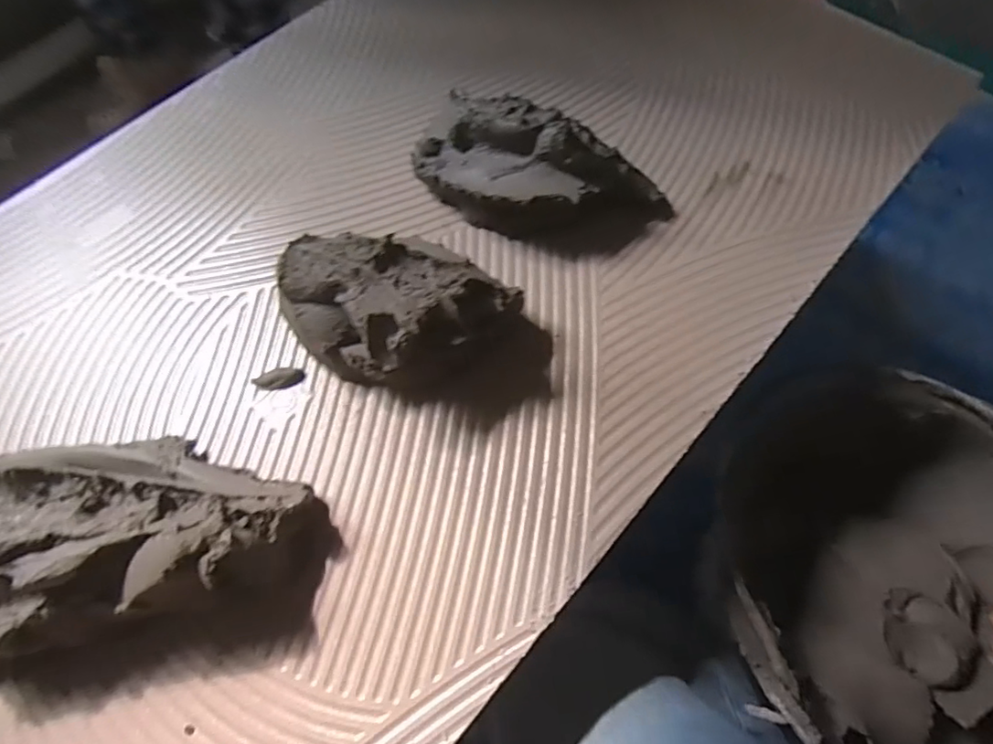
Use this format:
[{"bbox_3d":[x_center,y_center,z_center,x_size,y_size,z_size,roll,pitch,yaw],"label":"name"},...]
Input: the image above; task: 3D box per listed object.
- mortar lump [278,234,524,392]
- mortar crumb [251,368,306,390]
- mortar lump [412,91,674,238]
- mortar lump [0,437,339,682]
[{"bbox_3d":[-0.068,-0.037,0.360,0.154,0.078,0.083,15,67,8],"label":"mortar lump"},{"bbox_3d":[-0.149,0.004,0.387,0.033,0.004,0.015,-1,65,1],"label":"mortar crumb"},{"bbox_3d":[0.029,-0.143,0.412,0.187,0.069,0.083,23,68,12],"label":"mortar lump"},{"bbox_3d":[-0.202,0.091,0.309,0.204,0.071,0.123,-8,66,-2],"label":"mortar lump"}]

